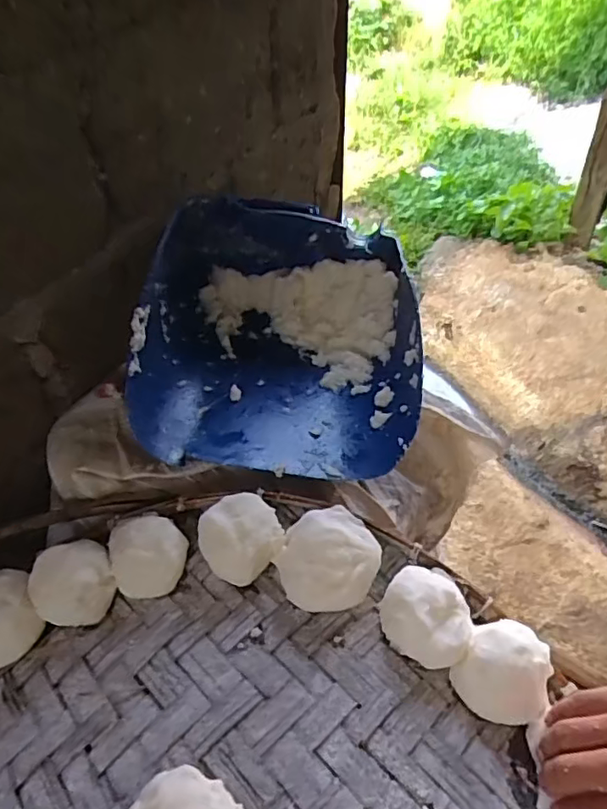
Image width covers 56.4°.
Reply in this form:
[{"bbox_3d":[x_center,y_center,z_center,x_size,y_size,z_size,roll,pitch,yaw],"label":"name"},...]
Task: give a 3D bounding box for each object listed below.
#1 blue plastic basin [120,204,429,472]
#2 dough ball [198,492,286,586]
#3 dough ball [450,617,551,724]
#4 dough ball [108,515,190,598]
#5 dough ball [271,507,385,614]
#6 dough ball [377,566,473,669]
[{"bbox_3d":[-0.023,-0.083,0.645,0.291,0.130,0.325,2,48,3],"label":"blue plastic basin"},{"bbox_3d":[-0.059,0.122,0.529,0.074,0.052,0.072,-1,48,1],"label":"dough ball"},{"bbox_3d":[0.161,0.209,0.449,0.065,0.040,0.070,-1,48,1],"label":"dough ball"},{"bbox_3d":[-0.146,0.137,0.533,0.070,0.040,0.076,-1,48,1],"label":"dough ball"},{"bbox_3d":[0.024,0.136,0.506,0.083,0.049,0.086,-1,48,1],"label":"dough ball"},{"bbox_3d":[0.102,0.173,0.470,0.068,0.033,0.078,-15,49,-12],"label":"dough ball"}]

